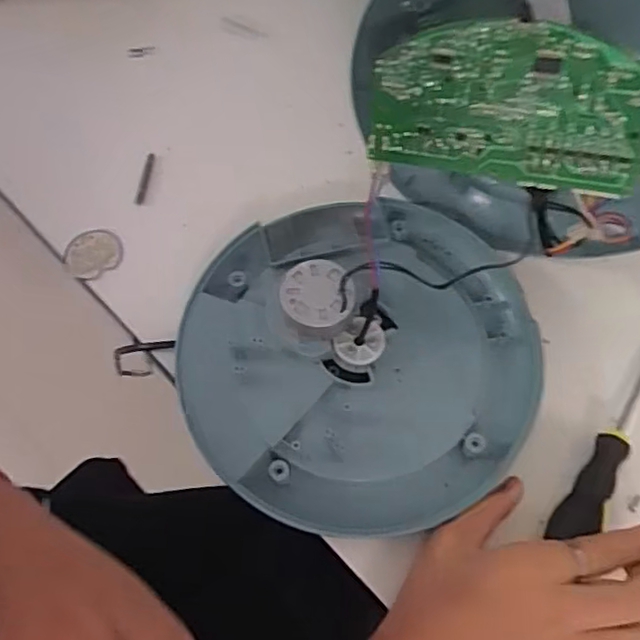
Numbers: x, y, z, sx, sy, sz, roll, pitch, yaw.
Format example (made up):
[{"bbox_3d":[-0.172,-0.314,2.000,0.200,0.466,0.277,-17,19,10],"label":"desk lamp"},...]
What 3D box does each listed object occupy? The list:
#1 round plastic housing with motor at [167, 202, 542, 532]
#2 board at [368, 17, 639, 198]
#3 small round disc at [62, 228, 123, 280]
[{"bbox_3d":[0.028,0.016,0.437,0.232,0.051,0.232,0,65,0],"label":"round plastic housing with motor"},{"bbox_3d":[0.099,-0.113,0.346,0.143,0.081,0.006,12,38,10],"label":"board"},{"bbox_3d":[-0.177,-0.049,0.511,0.046,0.012,0.039,-25,67,-11],"label":"small round disc"}]

